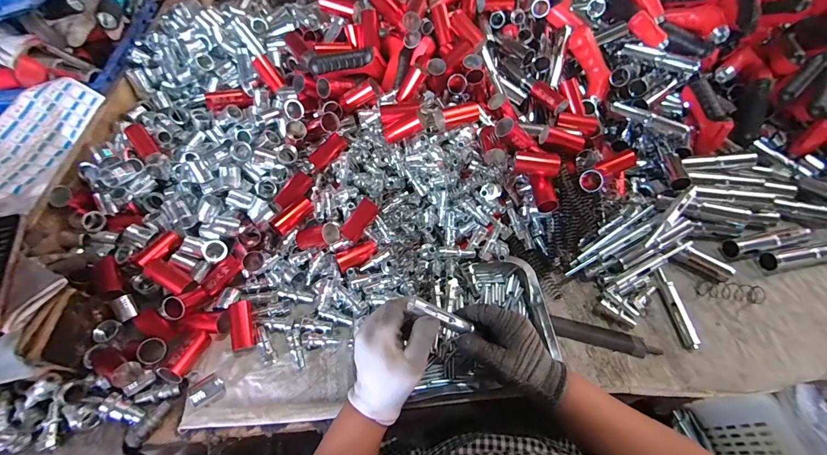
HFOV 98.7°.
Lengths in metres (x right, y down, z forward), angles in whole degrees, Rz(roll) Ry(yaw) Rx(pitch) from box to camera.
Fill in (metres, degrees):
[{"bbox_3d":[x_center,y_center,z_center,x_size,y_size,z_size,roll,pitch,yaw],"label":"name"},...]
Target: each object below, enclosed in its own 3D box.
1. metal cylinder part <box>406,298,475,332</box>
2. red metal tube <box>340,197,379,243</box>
[{"bbox_3d":[0.032,0.099,0.395,0.079,0.011,0.016,30,55,-24],"label":"metal cylinder part"},{"bbox_3d":[-0.075,-0.010,0.493,0.024,0.019,0.061,33,84,20],"label":"red metal tube"}]

